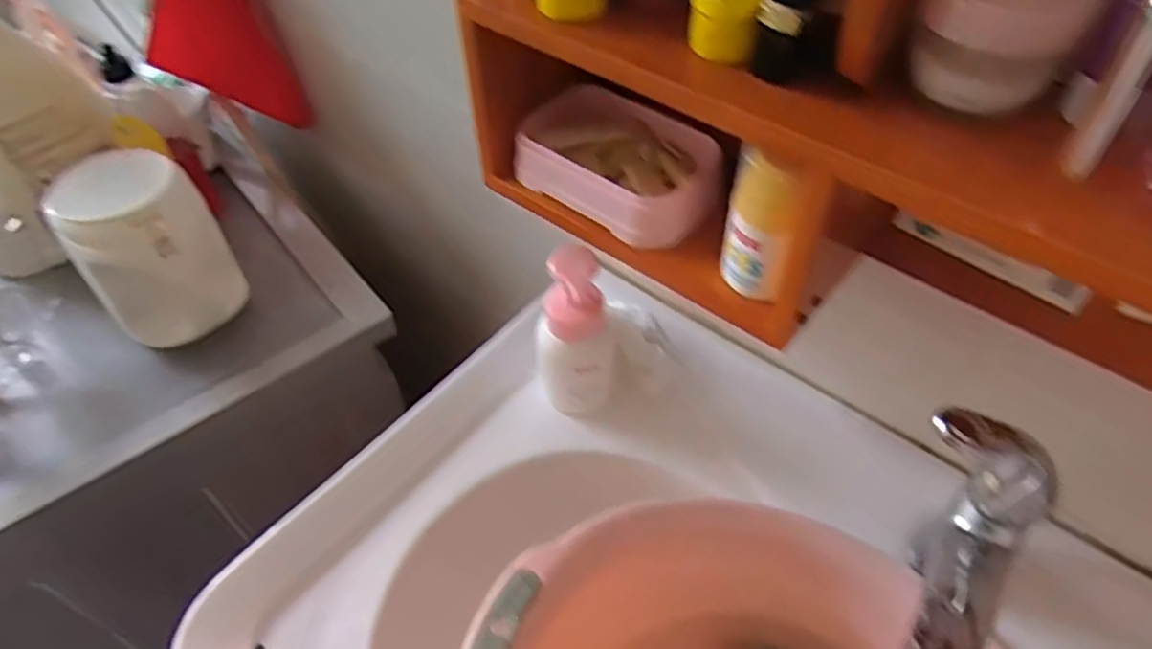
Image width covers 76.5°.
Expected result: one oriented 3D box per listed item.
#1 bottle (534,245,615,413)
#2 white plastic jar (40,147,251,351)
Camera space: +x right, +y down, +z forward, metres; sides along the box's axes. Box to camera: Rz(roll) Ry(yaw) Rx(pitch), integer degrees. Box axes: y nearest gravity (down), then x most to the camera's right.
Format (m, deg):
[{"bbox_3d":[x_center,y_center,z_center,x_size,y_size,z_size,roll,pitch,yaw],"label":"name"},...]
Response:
[{"bbox_3d":[0.000,0.012,0.586,0.063,0.165,0.046,-7,50,-3],"label":"bottle"},{"bbox_3d":[-0.409,-0.058,0.724,0.122,0.185,0.134,-35,57,-24],"label":"white plastic jar"}]

